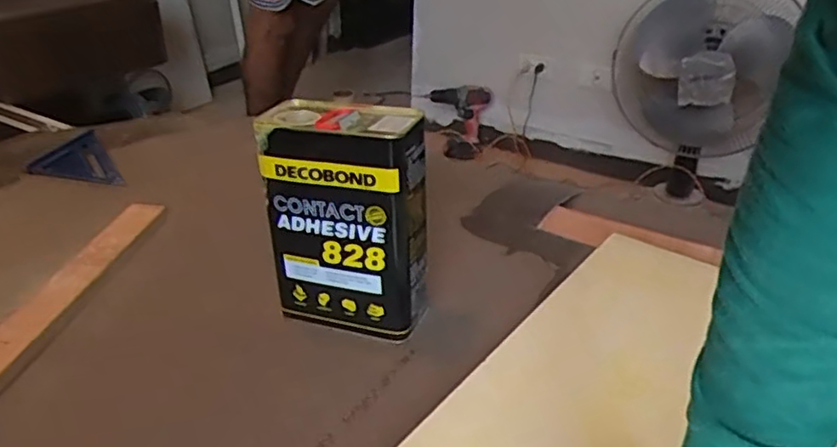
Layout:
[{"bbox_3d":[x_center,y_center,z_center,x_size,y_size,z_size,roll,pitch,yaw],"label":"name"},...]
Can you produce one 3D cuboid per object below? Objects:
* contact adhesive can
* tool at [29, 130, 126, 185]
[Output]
[{"bbox_3d":[-0.074,-0.006,0.721,0.169,0.234,0.090,11,30,18],"label":"contact adhesive can"},{"bbox_3d":[-0.632,-0.112,1.175,0.133,0.022,0.239,-18,34,-28],"label":"tool"}]

